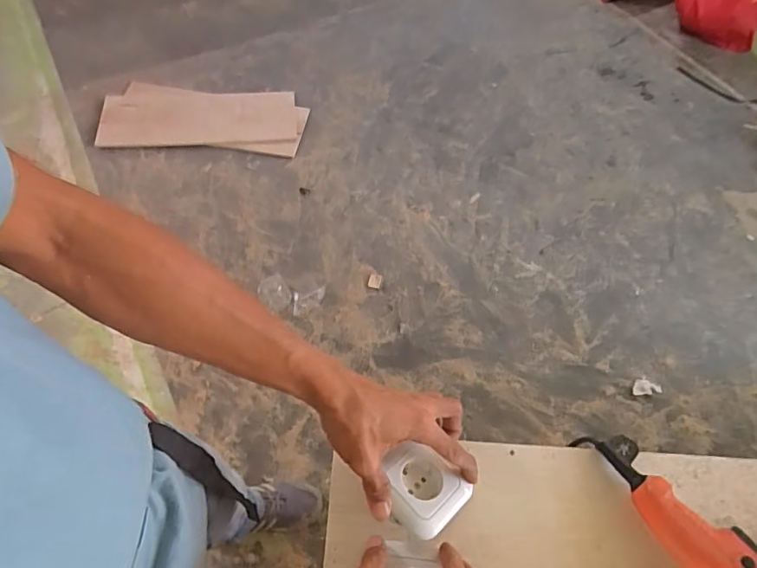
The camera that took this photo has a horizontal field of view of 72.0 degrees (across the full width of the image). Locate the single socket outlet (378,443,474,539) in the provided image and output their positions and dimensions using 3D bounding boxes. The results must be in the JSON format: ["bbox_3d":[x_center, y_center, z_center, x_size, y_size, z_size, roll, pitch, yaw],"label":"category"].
[{"bbox_3d":[0.039,0.190,0.484,0.076,0.023,0.065,38,62,19],"label":"single socket outlet"}]

